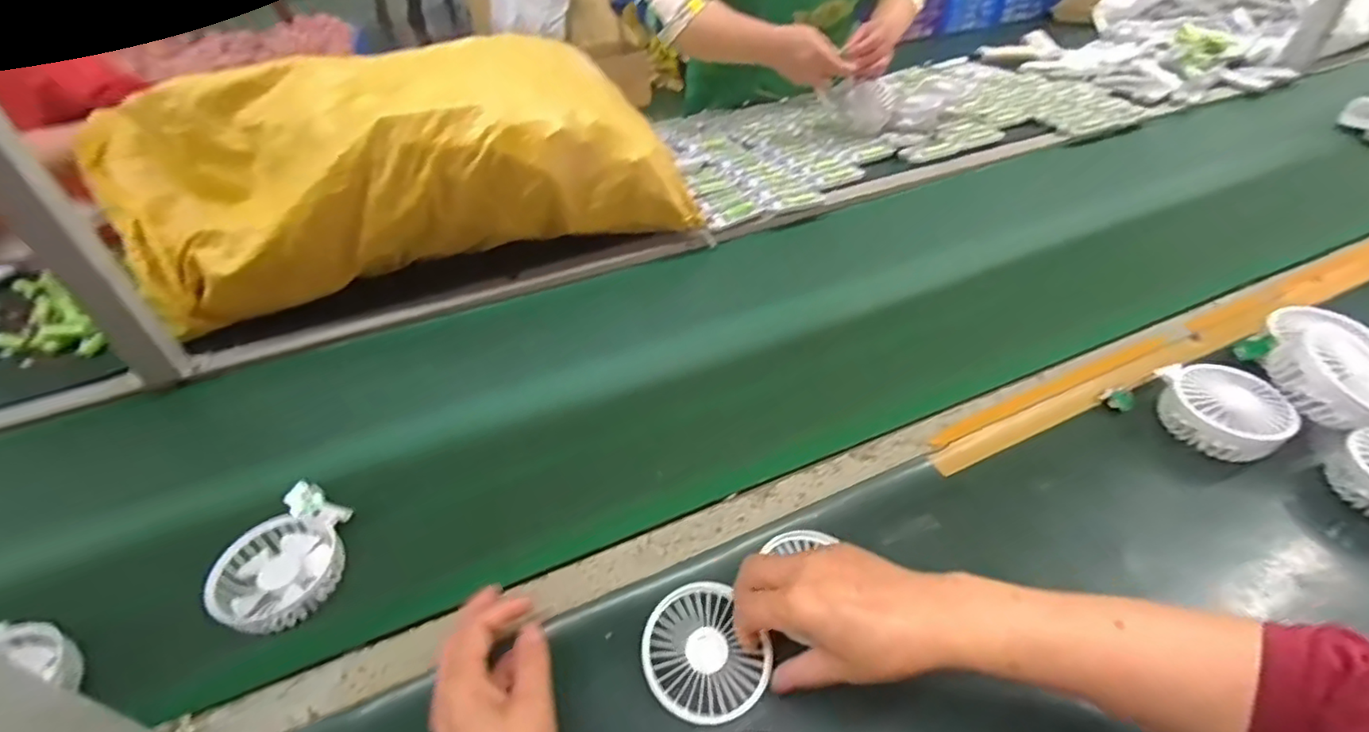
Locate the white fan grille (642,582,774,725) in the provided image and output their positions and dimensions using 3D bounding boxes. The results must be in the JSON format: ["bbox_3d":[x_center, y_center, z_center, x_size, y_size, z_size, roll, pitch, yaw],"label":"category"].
[{"bbox_3d":[0.012,0.200,0.420,0.078,0.012,0.088,-28,51,-22],"label":"white fan grille"}]

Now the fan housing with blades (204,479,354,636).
[{"bbox_3d":[-0.324,0.150,0.495,0.095,0.025,0.134,1,42,6],"label":"fan housing with blades"}]

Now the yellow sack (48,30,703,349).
[{"bbox_3d":[-0.341,-0.245,0.751,0.646,0.215,0.272,-19,44,-16],"label":"yellow sack"}]

